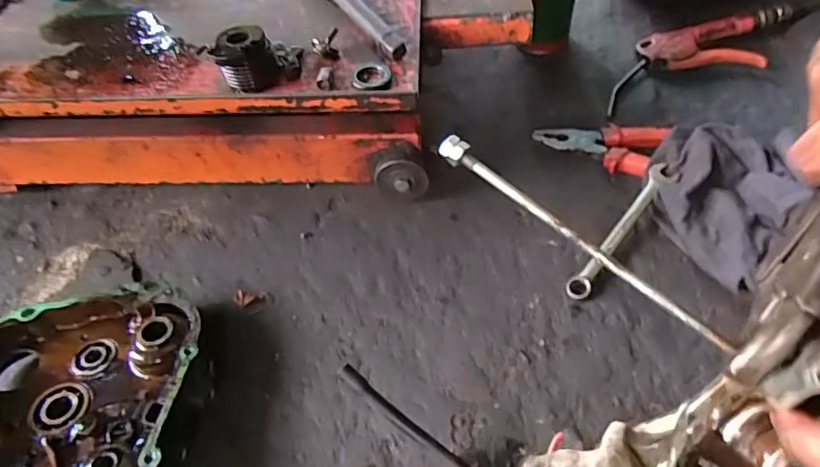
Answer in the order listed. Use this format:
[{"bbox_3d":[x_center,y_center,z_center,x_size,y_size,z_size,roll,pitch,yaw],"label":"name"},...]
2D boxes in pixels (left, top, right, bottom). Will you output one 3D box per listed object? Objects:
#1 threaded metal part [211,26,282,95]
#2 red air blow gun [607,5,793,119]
[{"bbox_3d":[-0.108,-0.114,0.371,0.037,0.035,0.030,-18,52,-10],"label":"threaded metal part"},{"bbox_3d":[0.321,-0.201,0.622,0.244,0.035,0.082,-14,52,-6],"label":"red air blow gun"}]

